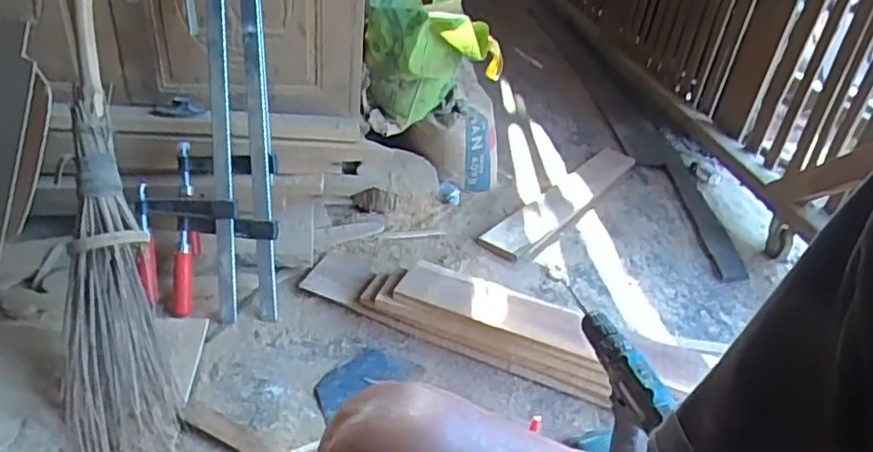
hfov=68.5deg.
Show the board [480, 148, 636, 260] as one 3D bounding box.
[{"bbox_3d":[0.306,-0.068,1.495,0.098,0.028,0.575,28,39,26],"label":"board"}]

